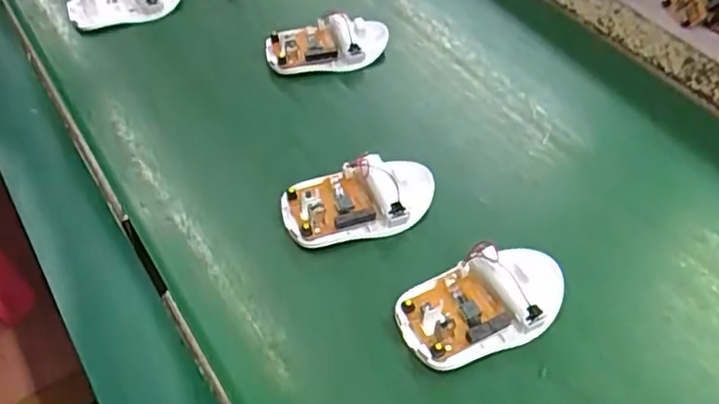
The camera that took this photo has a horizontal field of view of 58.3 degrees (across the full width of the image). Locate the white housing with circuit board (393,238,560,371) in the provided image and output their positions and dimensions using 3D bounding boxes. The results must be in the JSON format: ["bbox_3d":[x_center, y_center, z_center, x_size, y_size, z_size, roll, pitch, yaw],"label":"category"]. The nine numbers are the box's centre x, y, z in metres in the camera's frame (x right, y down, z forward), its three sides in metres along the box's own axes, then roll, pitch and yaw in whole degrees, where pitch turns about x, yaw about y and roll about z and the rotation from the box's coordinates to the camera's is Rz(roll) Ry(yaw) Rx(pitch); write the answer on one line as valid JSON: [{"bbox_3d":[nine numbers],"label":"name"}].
[{"bbox_3d":[0.071,0.056,0.363,0.099,0.020,0.054,-20,53,-17],"label":"white housing with circuit board"}]

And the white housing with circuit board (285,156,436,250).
[{"bbox_3d":[0.000,-0.003,0.411,0.097,0.022,0.051,-14,51,-12],"label":"white housing with circuit board"}]

